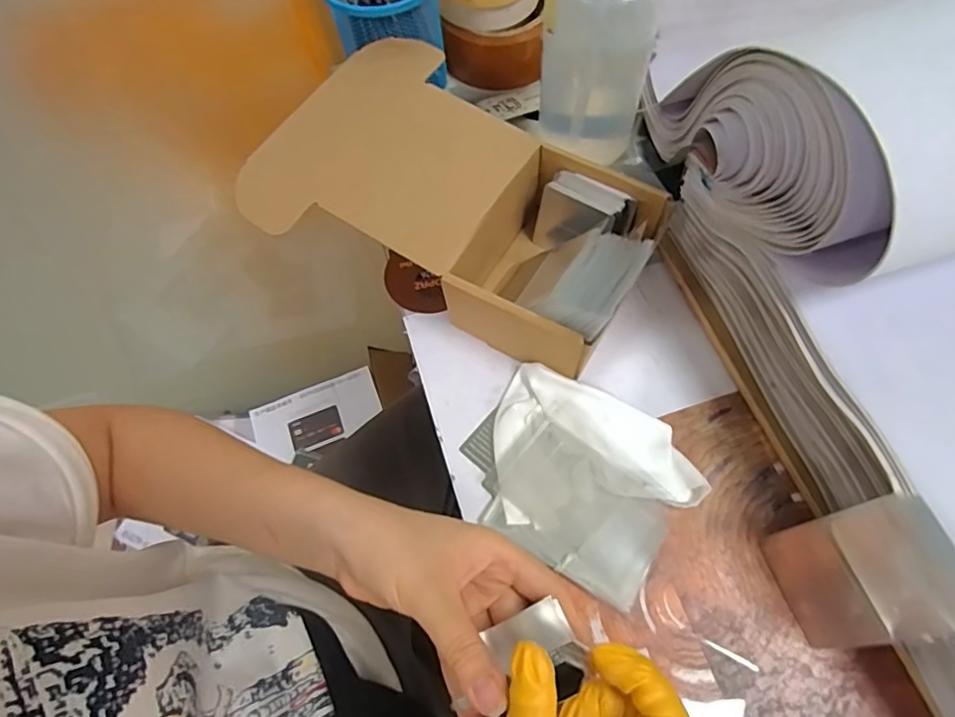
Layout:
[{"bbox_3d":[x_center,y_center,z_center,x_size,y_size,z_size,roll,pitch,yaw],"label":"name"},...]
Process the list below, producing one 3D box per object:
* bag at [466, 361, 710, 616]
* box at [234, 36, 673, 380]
[{"bbox_3d":[0.058,0.068,0.331,0.126,0.016,0.105,28,70,15],"label":"bag"},{"bbox_3d":[-0.011,-0.104,0.376,0.256,0.090,0.178,29,70,16],"label":"box"}]

